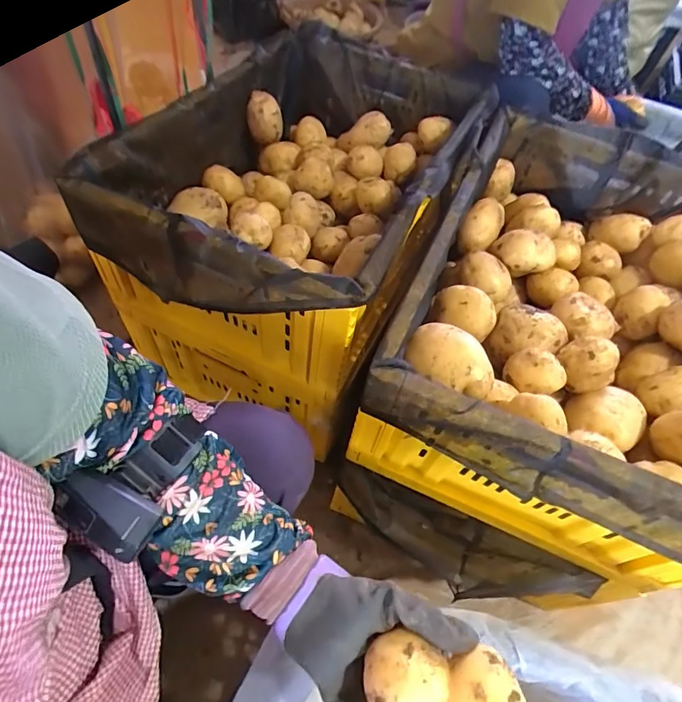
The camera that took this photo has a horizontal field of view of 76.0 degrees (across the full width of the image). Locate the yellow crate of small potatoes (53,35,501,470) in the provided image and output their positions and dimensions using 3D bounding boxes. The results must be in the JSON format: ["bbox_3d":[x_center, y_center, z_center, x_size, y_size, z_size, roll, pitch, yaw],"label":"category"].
[{"bbox_3d":[-0.049,-0.239,0.722,0.389,0.299,0.622,25,57,10],"label":"yellow crate of small potatoes"}]

